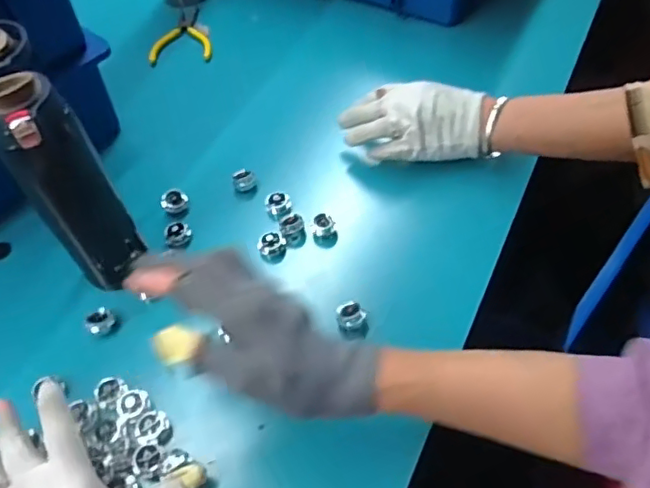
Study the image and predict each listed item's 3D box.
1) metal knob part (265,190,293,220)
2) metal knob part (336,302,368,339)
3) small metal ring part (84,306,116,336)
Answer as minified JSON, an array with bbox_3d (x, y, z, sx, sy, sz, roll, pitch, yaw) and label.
[{"bbox_3d":[-0.047,-0.039,0.586,0.025,0.018,0.026,-2,55,3],"label":"metal knob part"},{"bbox_3d":[0.024,0.067,0.500,0.025,0.024,0.023,-2,55,3],"label":"metal knob part"},{"bbox_3d":[-0.203,0.071,0.520,0.019,0.017,0.025,37,66,27],"label":"small metal ring part"}]

